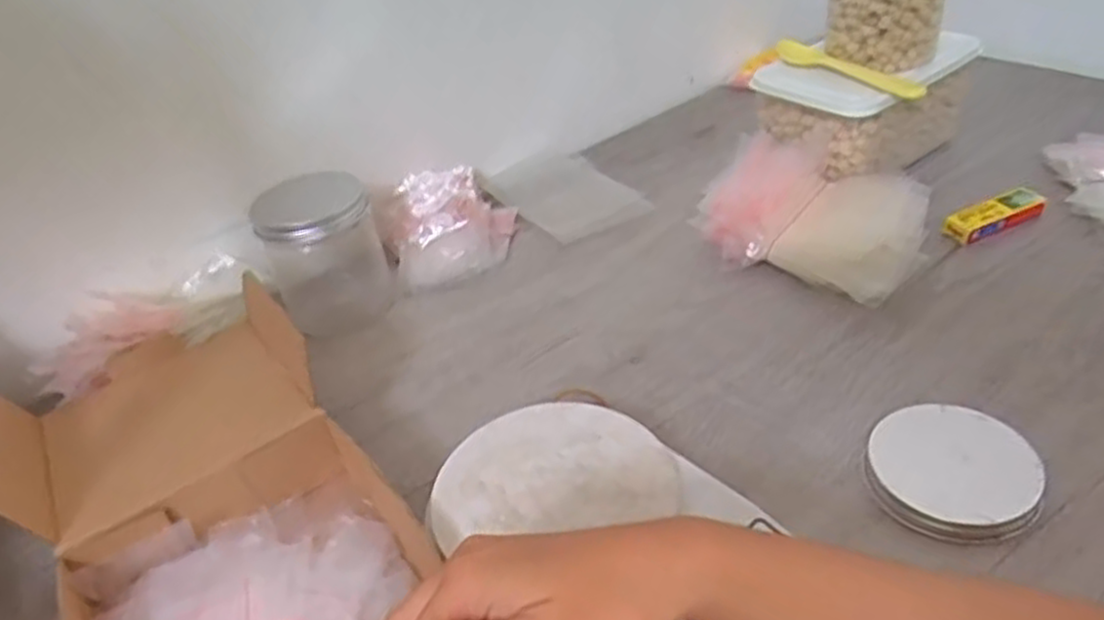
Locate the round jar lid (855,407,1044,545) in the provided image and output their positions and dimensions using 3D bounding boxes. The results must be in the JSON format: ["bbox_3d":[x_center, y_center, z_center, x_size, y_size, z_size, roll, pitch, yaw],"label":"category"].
[{"bbox_3d":[0.227,0.091,0.438,0.087,0.024,0.085,-6,37,4],"label":"round jar lid"}]

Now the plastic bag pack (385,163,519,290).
[{"bbox_3d":[-0.092,-0.081,0.697,0.116,0.054,0.137,-11,37,-3],"label":"plastic bag pack"}]

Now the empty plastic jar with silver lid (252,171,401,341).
[{"bbox_3d":[-0.181,-0.040,0.624,0.090,0.092,0.079,-20,38,-15],"label":"empty plastic jar with silver lid"}]

